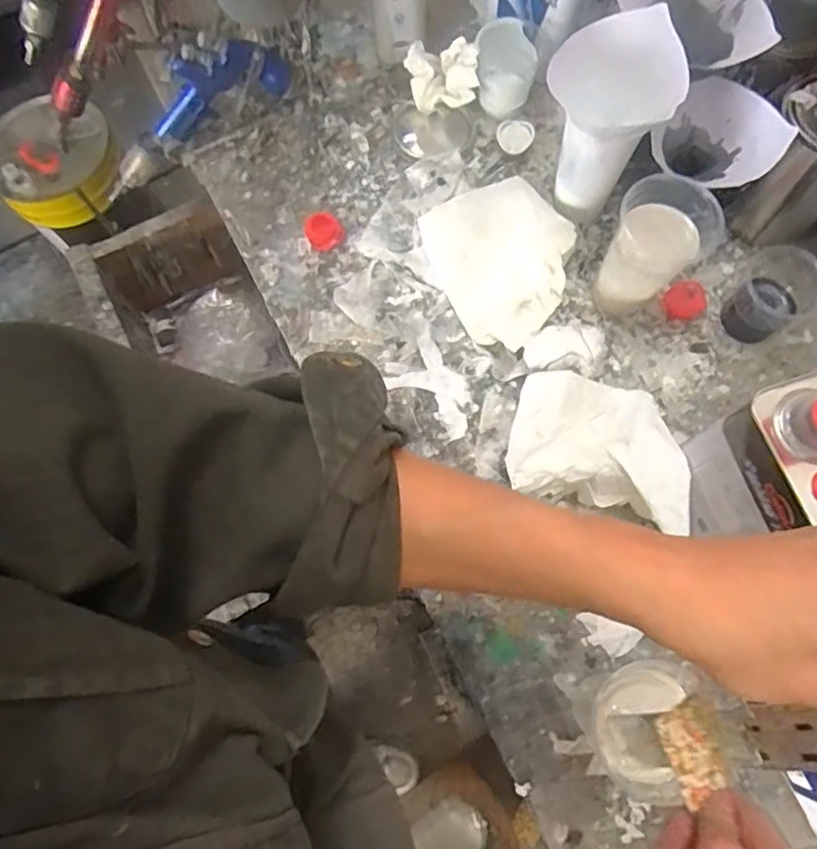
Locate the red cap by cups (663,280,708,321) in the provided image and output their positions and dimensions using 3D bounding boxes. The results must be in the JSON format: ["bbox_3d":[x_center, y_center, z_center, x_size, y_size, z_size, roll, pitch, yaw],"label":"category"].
[{"bbox_3d":[0.288,-0.128,0.663,0.043,0.013,0.036,-19,73,-5],"label":"red cap by cups"}]

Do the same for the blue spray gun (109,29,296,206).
[{"bbox_3d":[-0.263,-0.347,0.742,0.283,0.109,0.035,-25,70,30],"label":"blue spray gun"}]

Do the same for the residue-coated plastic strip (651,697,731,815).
[{"bbox_3d":[0.140,0.160,0.315,0.031,0.004,0.043,-19,84,-27],"label":"residue-coated plastic strip"}]

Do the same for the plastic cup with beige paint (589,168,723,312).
[{"bbox_3d":[0.231,-0.162,0.613,0.088,0.143,0.073,34,76,11],"label":"plastic cup with beige paint"}]

